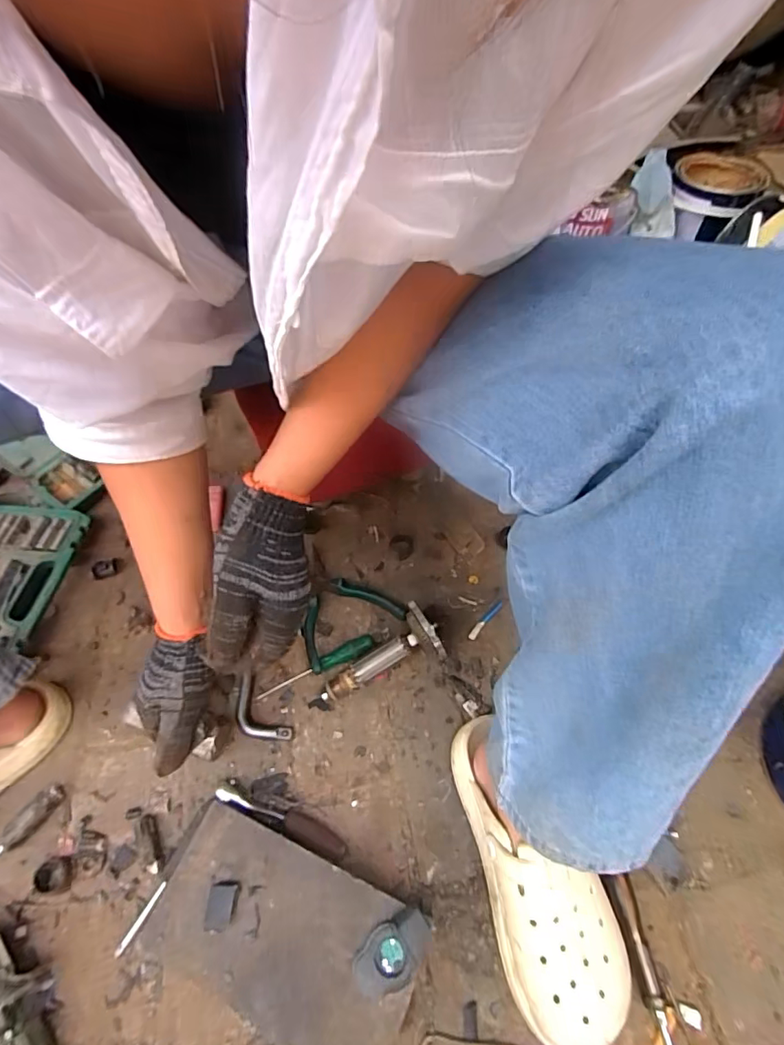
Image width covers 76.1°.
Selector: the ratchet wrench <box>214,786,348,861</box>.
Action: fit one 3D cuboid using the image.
[{"bbox_3d":[-0.111,0.295,0.501,0.141,0.026,0.020,18,59,14],"label":"ratchet wrench"}]

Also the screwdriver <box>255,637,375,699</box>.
[{"bbox_3d":[-0.088,0.169,0.583,0.141,0.017,0.021,-23,58,-12],"label":"screwdriver"}]

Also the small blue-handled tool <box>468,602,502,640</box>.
[{"bbox_3d":[0.115,0.121,0.620,0.010,0.006,0.060,40,83,25],"label":"small blue-handled tool"}]

